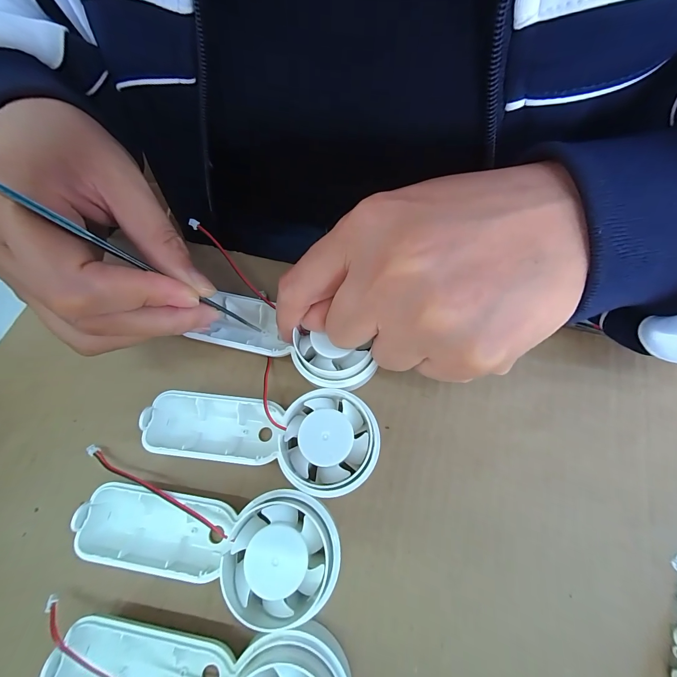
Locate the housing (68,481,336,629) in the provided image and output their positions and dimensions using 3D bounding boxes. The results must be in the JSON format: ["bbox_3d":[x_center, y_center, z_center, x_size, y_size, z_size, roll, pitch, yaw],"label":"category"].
[{"bbox_3d":[-0.056,0.087,0.136,0.109,0.027,0.042,1,68,4],"label":"housing"}]

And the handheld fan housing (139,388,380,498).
[{"bbox_3d":[-0.037,0.043,0.154,0.109,0.026,0.043,9,66,6],"label":"handheld fan housing"}]

